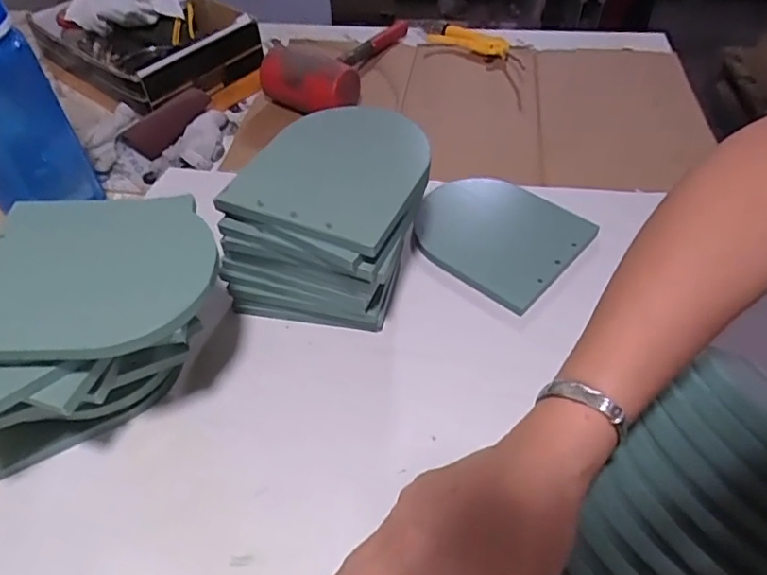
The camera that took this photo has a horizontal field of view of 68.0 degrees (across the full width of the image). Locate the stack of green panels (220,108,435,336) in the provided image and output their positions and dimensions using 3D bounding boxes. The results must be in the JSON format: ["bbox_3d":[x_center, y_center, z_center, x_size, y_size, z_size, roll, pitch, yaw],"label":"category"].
[{"bbox_3d":[-0.050,-0.067,0.542,0.175,0.155,0.171,12,50,13],"label":"stack of green panels"}]

